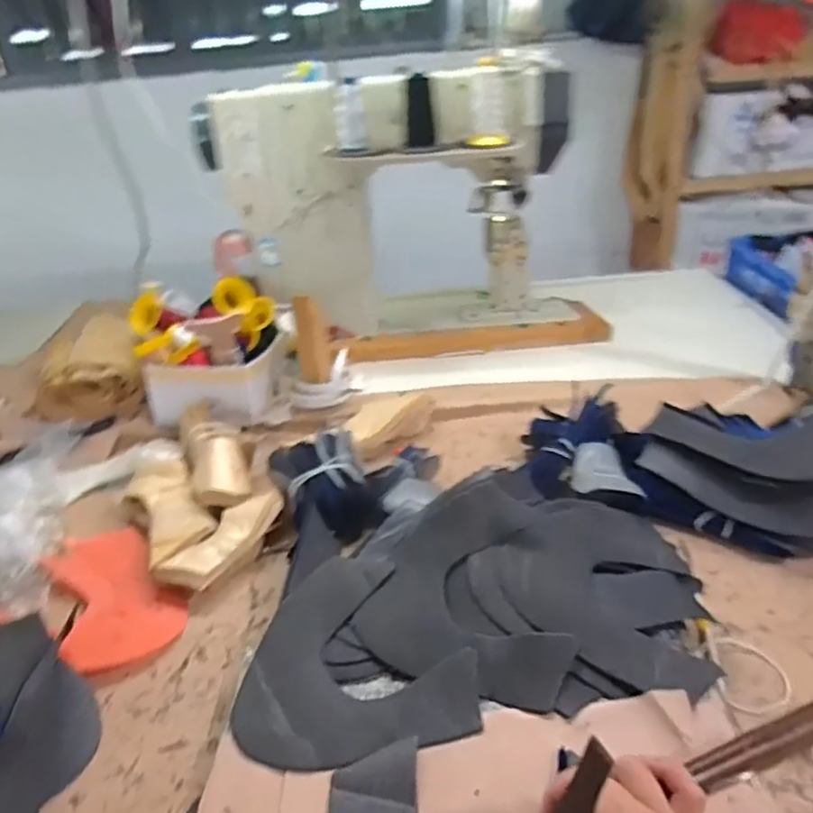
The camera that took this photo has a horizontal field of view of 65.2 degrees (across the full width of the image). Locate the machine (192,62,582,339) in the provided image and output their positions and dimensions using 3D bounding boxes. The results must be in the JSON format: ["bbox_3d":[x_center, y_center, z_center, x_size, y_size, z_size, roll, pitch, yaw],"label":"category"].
[{"bbox_3d":[-0.028,-0.338,1.091,0.600,0.397,0.200,-4,28,0],"label":"machine"}]

